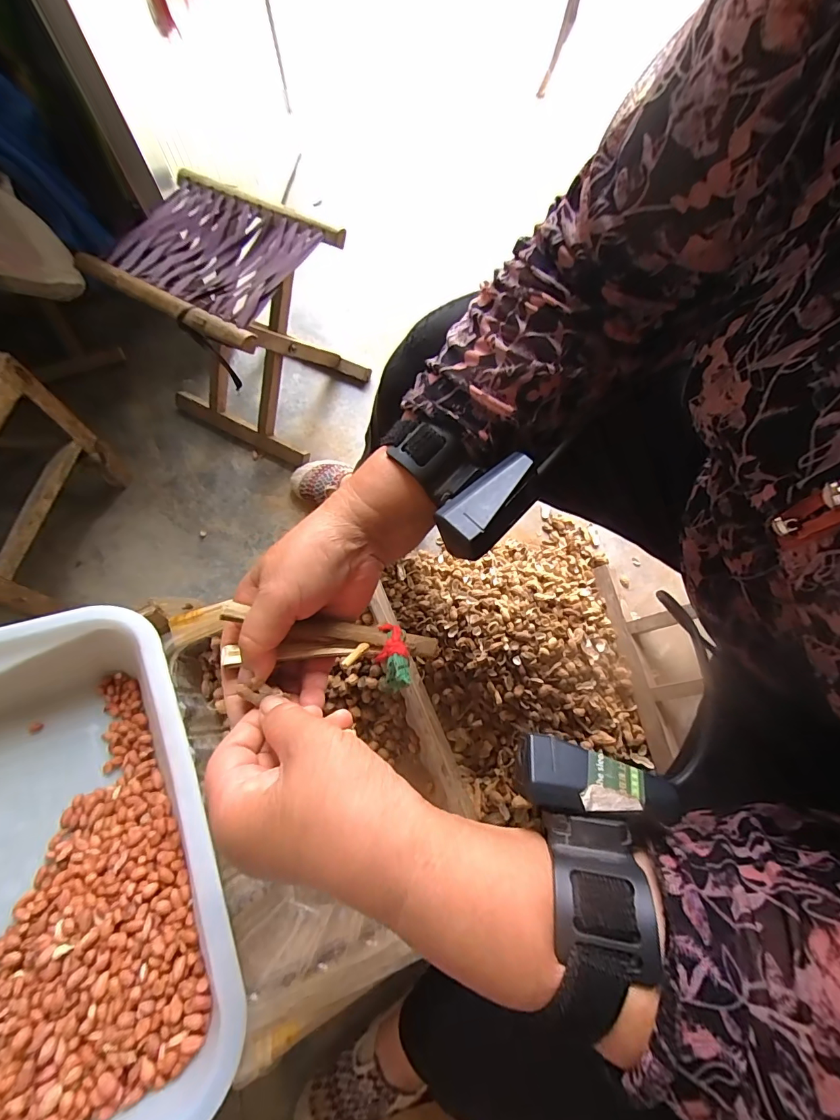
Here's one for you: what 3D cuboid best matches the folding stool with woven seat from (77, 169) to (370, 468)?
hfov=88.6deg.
[{"bbox_3d":[-0.309,-0.401,0.755,0.318,0.303,0.260,31,74,8],"label":"folding stool with woven seat"}]

